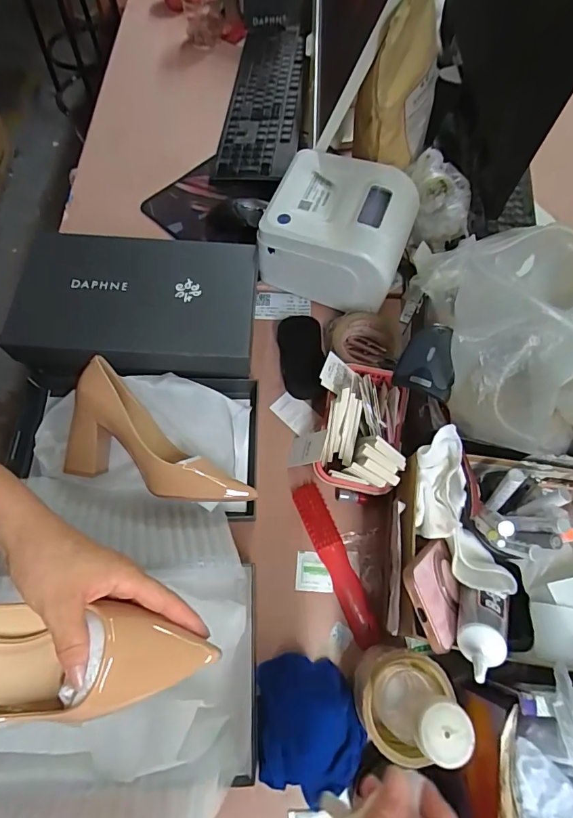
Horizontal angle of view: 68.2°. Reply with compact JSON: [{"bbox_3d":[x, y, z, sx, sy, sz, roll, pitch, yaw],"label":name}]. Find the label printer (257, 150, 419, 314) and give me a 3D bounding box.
[{"bbox_3d":[0.076,-0.255,0.624,0.187,0.131,0.172,22,68,7],"label":"label printer"}]

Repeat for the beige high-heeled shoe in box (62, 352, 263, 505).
[{"bbox_3d":[-0.171,0.067,0.509,0.244,0.091,0.113,38,71,13],"label":"beige high-heeled shoe in box"}]

